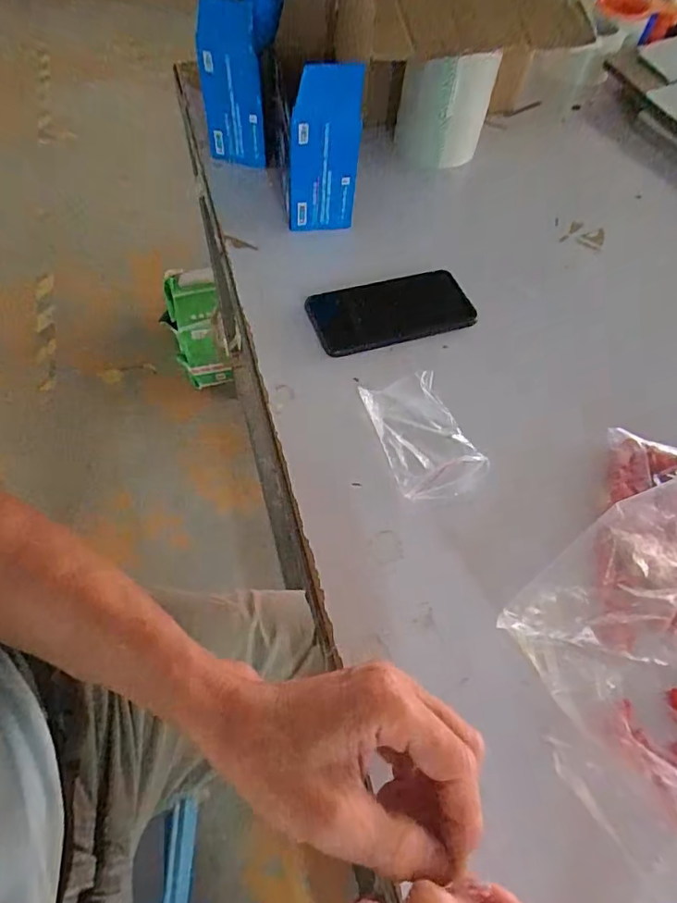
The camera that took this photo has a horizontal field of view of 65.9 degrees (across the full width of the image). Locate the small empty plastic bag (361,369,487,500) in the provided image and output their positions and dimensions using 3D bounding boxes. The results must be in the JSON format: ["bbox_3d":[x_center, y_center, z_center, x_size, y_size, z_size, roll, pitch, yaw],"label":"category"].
[{"bbox_3d":[0.072,-0.015,0.432,0.071,0.016,0.110,-14,60,-13],"label":"small empty plastic bag"}]

